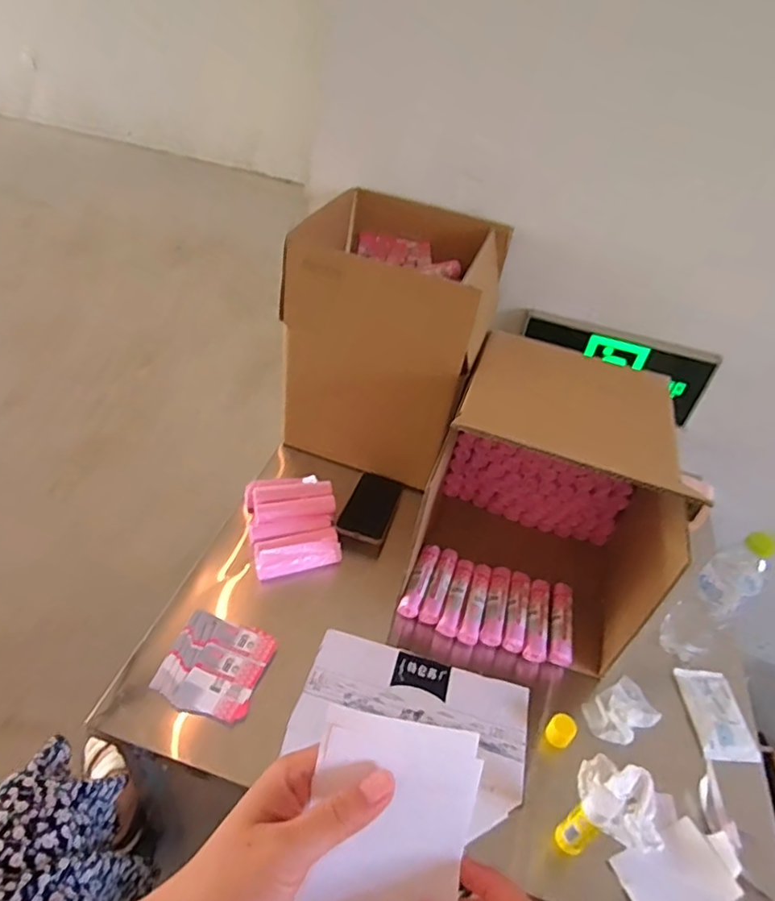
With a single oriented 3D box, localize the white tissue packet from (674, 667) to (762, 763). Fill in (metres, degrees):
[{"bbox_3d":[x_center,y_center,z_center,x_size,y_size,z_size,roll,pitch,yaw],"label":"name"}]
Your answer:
[{"bbox_3d":[0.437,0.347,0.762,0.076,0.009,0.120,9,40,-2],"label":"white tissue packet"}]

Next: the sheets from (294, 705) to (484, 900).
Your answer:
[{"bbox_3d":[0.002,0.212,0.294,0.088,0.149,0.011,10,4,4],"label":"sheets"}]

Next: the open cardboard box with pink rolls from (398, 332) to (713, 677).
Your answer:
[{"bbox_3d":[0.220,0.081,0.862,0.296,0.310,0.382,16,40,7],"label":"open cardboard box with pink rolls"}]

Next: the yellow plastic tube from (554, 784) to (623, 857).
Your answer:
[{"bbox_3d":[0.205,0.384,0.596,0.029,0.108,0.030,6,40,-5],"label":"yellow plastic tube"}]

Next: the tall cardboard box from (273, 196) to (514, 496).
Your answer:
[{"bbox_3d":[0.006,-0.195,0.996,0.301,0.353,0.305,16,40,7],"label":"tall cardboard box"}]

